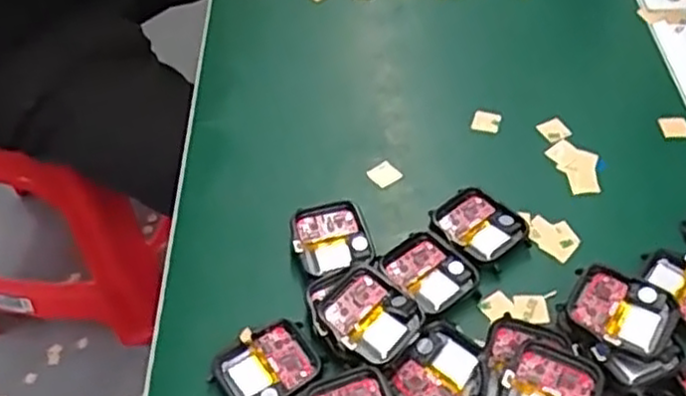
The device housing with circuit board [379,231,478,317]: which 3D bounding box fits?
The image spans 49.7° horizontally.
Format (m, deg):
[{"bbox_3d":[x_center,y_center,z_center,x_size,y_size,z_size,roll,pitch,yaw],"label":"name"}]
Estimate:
[{"bbox_3d":[0.042,0.036,0.361,0.036,0.006,0.042,-29,55,-20],"label":"device housing with circuit board"}]

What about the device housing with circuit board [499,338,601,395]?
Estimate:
[{"bbox_3d":[0.085,0.078,0.303,0.036,0.006,0.046,20,57,12],"label":"device housing with circuit board"}]

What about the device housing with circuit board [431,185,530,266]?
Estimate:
[{"bbox_3d":[0.070,0.014,0.383,0.037,0.007,0.044,-32,56,-23],"label":"device housing with circuit board"}]

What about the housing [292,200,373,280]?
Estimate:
[{"bbox_3d":[-0.005,0.022,0.377,0.038,0.011,0.040,-13,51,-9],"label":"housing"}]

